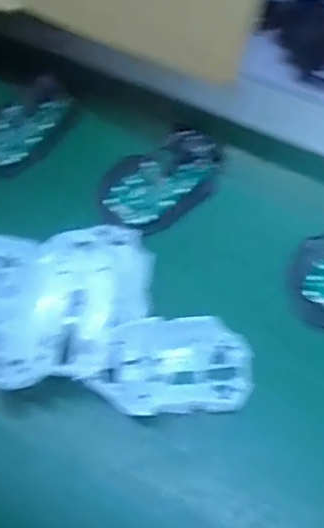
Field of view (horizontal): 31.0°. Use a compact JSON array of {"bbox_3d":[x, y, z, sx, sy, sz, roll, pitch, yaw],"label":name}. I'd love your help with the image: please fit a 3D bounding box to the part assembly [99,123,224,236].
[{"bbox_3d":[-0.001,-0.073,0.497,0.107,0.030,0.067,-42,74,-7],"label":"part assembly"}]

